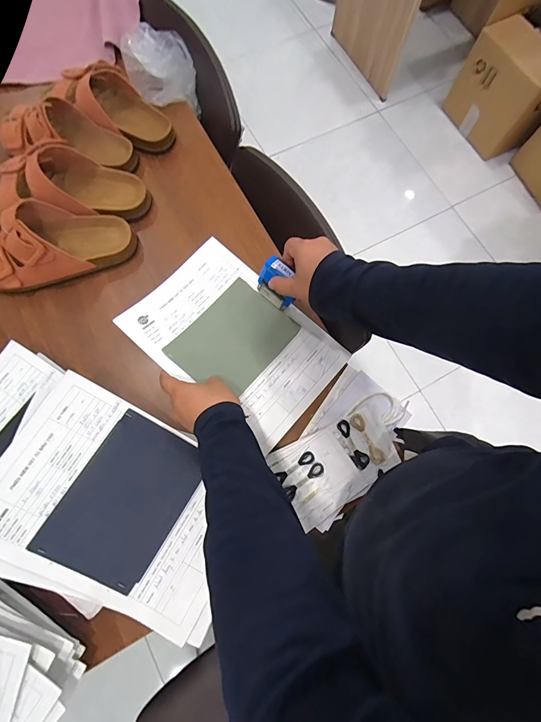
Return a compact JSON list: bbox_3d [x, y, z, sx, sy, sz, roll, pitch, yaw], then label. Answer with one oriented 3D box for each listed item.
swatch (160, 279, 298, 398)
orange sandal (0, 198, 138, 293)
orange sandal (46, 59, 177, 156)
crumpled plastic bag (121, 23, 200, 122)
[{"bbox_3d":[-0.056,-0.034,0.514,0.130,0.019,0.163,40,78,8],"label":"swatch"},{"bbox_3d":[-0.335,-0.180,0.508,0.236,0.091,0.103,-19,77,-6],"label":"orange sandal"},{"bbox_3d":[-0.263,-0.433,0.571,0.211,0.070,0.096,31,77,-6],"label":"orange sandal"},{"bbox_3d":[-0.191,-0.514,0.600,0.115,0.094,0.065,0,76,-1],"label":"crumpled plastic bag"}]

